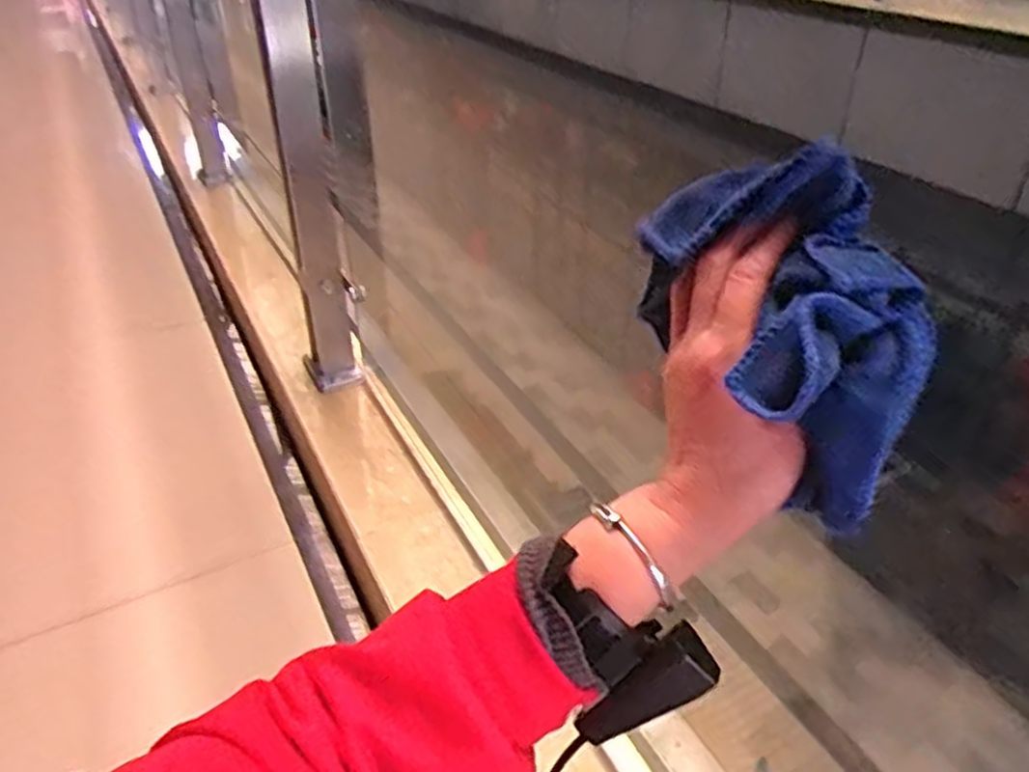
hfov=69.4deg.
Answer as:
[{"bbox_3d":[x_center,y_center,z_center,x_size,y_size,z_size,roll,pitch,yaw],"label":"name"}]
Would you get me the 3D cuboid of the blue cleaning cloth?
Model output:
[{"bbox_3d":[0.114,-0.030,0.338,0.074,0.132,0.137,-16,38,-20],"label":"blue cleaning cloth"}]

